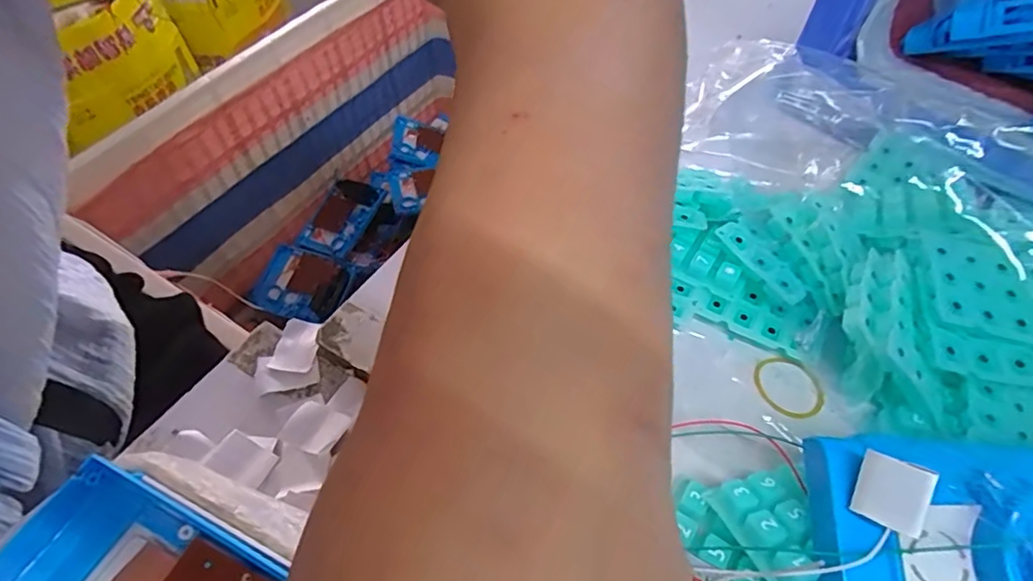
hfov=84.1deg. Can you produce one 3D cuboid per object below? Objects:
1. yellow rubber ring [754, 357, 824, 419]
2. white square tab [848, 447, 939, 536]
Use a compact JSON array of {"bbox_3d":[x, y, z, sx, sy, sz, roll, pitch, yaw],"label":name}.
[{"bbox_3d":[0.128,0.046,0.271,0.033,0.004,0.025,37,72,22],"label":"yellow rubber ring"},{"bbox_3d":[0.114,0.062,0.175,0.019,0.004,0.021,18,96,47],"label":"white square tab"}]

